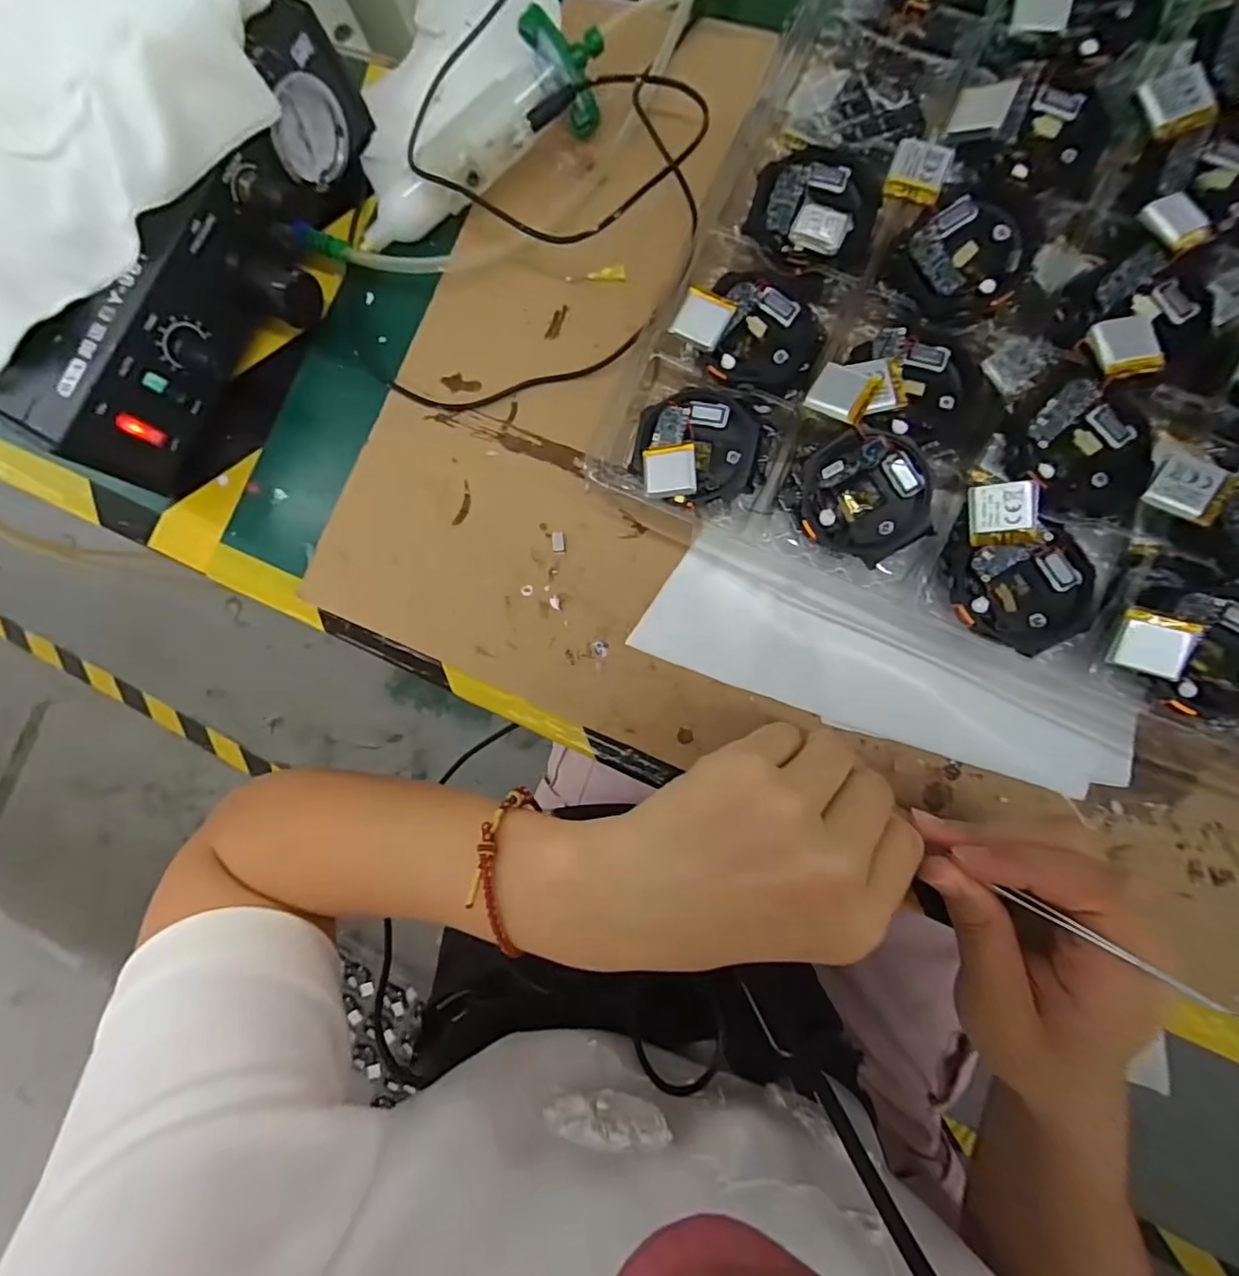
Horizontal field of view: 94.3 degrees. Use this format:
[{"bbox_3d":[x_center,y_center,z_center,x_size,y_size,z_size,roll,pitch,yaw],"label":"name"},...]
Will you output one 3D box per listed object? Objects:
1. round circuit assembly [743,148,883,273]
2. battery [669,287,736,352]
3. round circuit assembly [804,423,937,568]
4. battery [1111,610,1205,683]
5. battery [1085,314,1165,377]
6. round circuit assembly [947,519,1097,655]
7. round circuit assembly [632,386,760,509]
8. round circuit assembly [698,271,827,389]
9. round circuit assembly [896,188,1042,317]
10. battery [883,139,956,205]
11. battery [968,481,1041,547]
[{"bbox_3d":[0.084,-0.185,0.244,0.054,0.014,0.057,-1,86,8],"label":"round circuit assembly"},{"bbox_3d":[0.036,-0.136,0.245,0.021,0.004,0.023,26,87,1],"label":"battery"},{"bbox_3d":[0.100,-0.057,0.233,0.050,0.025,0.044,22,89,9],"label":"round circuit assembly"},{"bbox_3d":[0.197,0.002,0.212,0.022,0.008,0.021,17,89,9],"label":"battery"},{"bbox_3d":[0.193,-0.111,0.219,0.020,0.004,0.025,-8,75,11],"label":"battery"},{"bbox_3d":[0.157,-0.019,0.225,0.049,0.011,0.046,-6,86,6],"label":"round circuit assembly"},{"bbox_3d":[0.032,-0.080,0.244,0.050,0.013,0.048,0,80,-1],"label":"round circuit assembly"},{"bbox_3d":[0.064,-0.133,0.247,0.048,0.008,0.048,6,87,9],"label":"round circuit assembly"},{"bbox_3d":[0.145,-0.158,0.237,0.056,0.010,0.045,-19,84,6],"label":"round circuit assembly"},{"bbox_3d":[0.120,-0.187,0.231,0.021,0.004,0.023,21,92,10],"label":"battery"},{"bbox_3d":[0.146,-0.047,0.218,0.022,0.004,0.023,-2,97,31],"label":"battery"}]

